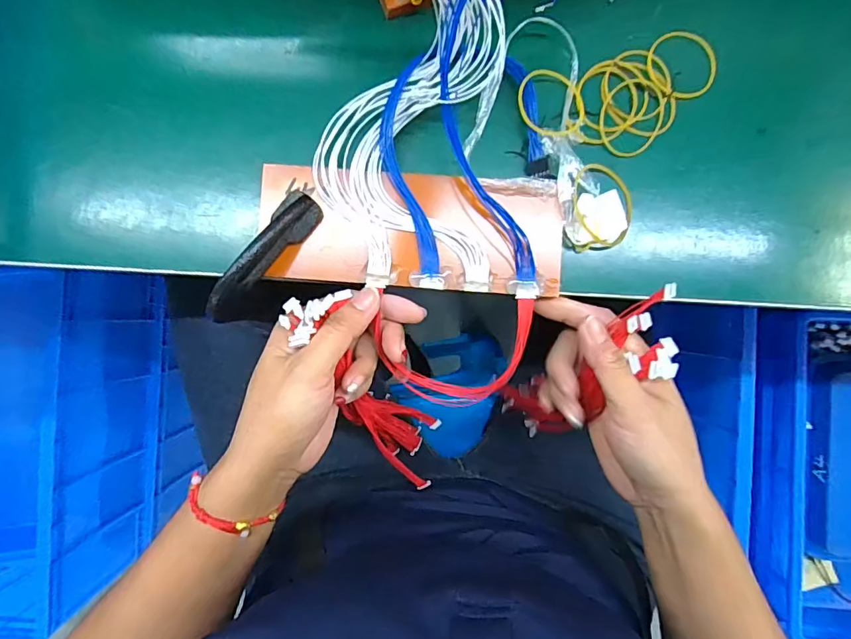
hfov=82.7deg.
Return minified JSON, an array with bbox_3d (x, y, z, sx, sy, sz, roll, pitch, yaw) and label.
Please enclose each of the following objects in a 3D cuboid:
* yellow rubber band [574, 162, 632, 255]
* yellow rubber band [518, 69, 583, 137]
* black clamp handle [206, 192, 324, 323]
[{"bbox_3d":[0.114,-0.073,0.309,0.039,0.015,0.053,-8,90,1],"label":"yellow rubber band"},{"bbox_3d":[0.081,-0.138,0.309,0.046,0.006,0.041,8,89,-15],"label":"yellow rubber band"},{"bbox_3d":[-0.101,-0.038,0.297,0.024,0.034,0.094,35,91,1],"label":"black clamp handle"}]

